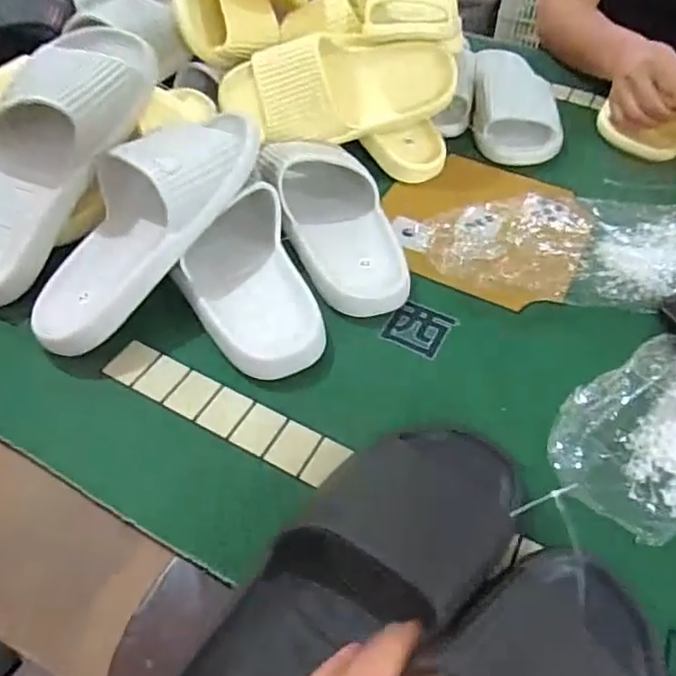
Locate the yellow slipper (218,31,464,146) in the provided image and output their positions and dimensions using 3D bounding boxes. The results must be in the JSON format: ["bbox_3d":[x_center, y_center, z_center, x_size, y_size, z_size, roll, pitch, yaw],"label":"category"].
[{"bbox_3d":[0.002,-0.268,0.627,0.249,0.103,0.075,-9,14,-9],"label":"yellow slipper"}]

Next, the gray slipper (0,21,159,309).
[{"bbox_3d":[-0.262,-0.164,0.507,0.105,0.077,0.279,23,82,16],"label":"gray slipper"}]

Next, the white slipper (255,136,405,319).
[{"bbox_3d":[0.000,-0.119,0.561,0.100,0.060,0.222,-12,51,-13],"label":"white slipper"}]

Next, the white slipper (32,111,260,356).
[{"bbox_3d":[-0.172,-0.113,0.494,0.113,0.067,0.263,29,75,21],"label":"white slipper"}]

